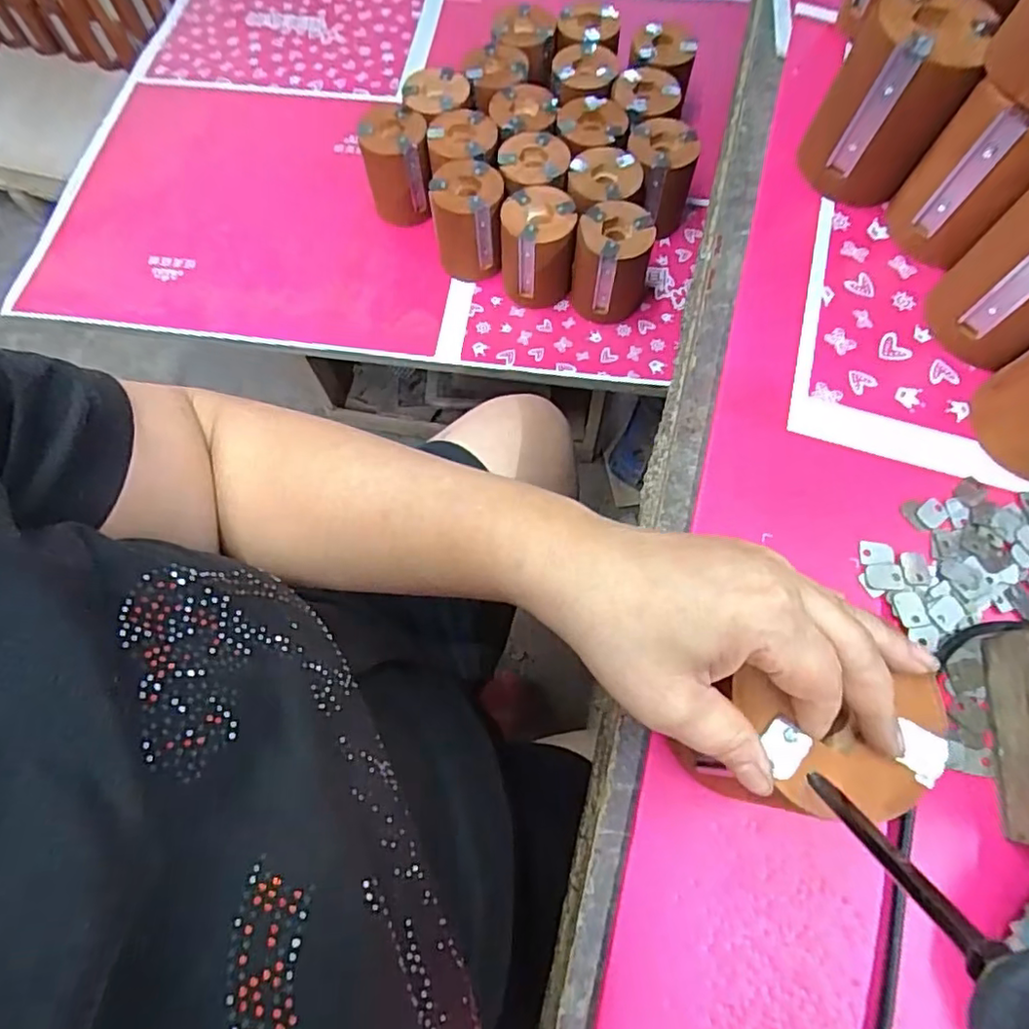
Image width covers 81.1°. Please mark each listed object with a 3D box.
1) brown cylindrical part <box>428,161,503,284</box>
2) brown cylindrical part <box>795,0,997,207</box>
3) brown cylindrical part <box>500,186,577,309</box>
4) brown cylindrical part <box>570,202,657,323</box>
[{"bbox_3d":[-0.053,-0.333,0.687,0.076,0.098,0.082,0,69,0],"label":"brown cylindrical part"},{"bbox_3d":[0.257,-0.286,0.418,0.075,0.103,0.079,24,70,7],"label":"brown cylindrical part"},{"bbox_3d":[0.024,-0.296,0.674,0.079,0.100,0.081,3,69,1],"label":"brown cylindrical part"},{"bbox_3d":[0.104,-0.274,0.661,0.077,0.100,0.073,0,69,0],"label":"brown cylindrical part"}]

